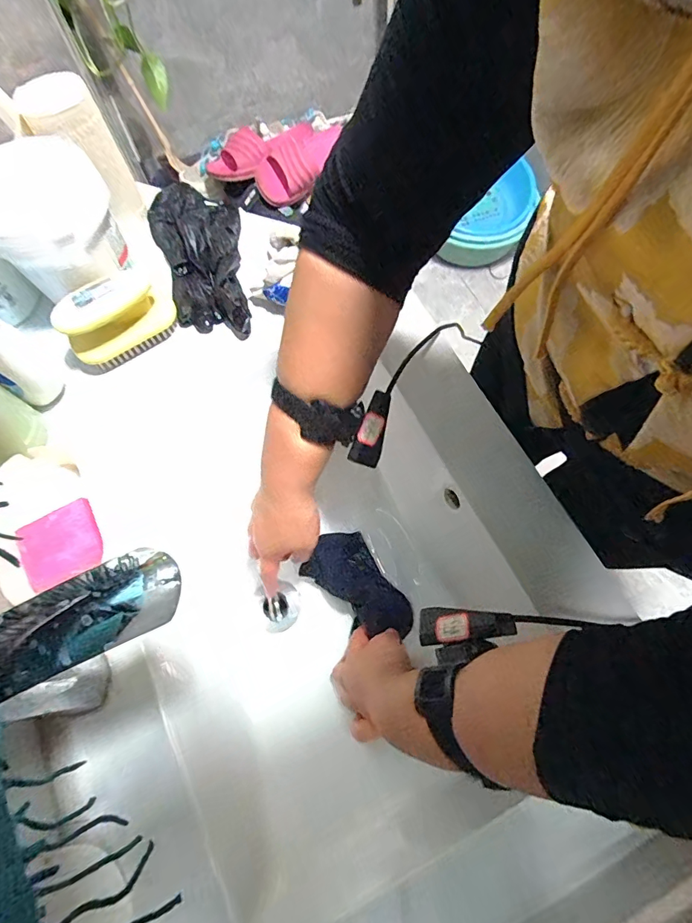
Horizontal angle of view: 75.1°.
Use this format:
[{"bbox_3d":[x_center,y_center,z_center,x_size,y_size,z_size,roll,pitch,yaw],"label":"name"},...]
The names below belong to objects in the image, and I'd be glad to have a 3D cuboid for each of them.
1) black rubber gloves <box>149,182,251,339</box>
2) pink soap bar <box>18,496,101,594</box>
[{"bbox_3d":[-0.173,-0.241,0.529,0.098,0.029,0.231,-14,69,-4],"label":"black rubber gloves"},{"bbox_3d":[-0.259,0.075,0.408,0.066,0.009,0.063,-27,70,-9],"label":"pink soap bar"}]

